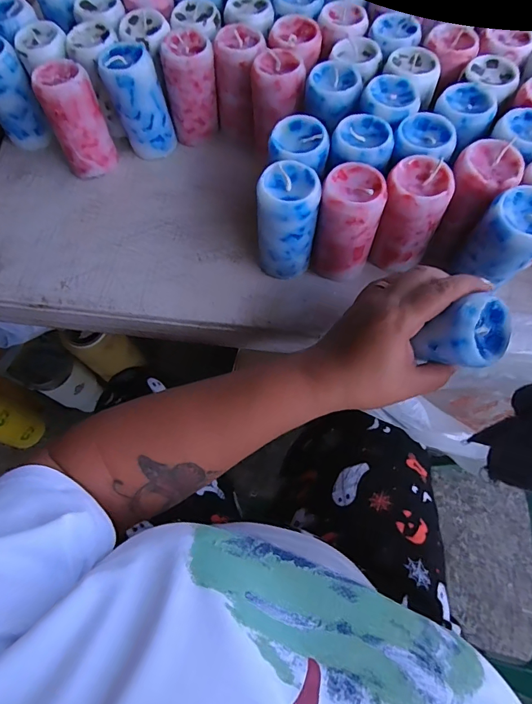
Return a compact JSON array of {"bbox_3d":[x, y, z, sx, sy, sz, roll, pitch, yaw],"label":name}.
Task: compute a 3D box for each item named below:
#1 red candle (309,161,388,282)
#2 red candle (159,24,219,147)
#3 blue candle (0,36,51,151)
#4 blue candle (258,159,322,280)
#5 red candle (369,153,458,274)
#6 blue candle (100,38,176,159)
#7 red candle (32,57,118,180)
[{"bbox_3d":[0.071,-0.108,0.366,0.048,0.092,0.050,20,70,10],"label":"red candle"},{"bbox_3d":[-0.077,-0.272,0.440,0.054,0.089,0.057,-13,68,-3],"label":"red candle"},{"bbox_3d":[-0.268,-0.268,0.443,0.049,0.094,0.047,-28,70,-9],"label":"blue candle"},{"bbox_3d":[0.019,-0.110,0.367,0.051,0.094,0.053,8,69,6],"label":"blue candle"},{"bbox_3d":[0.123,-0.116,0.365,0.052,0.090,0.054,12,69,7],"label":"red candle"},{"bbox_3d":[-0.129,-0.256,0.437,0.049,0.097,0.053,-12,68,-3],"label":"blue candle"},{"bbox_3d":[-0.189,-0.231,0.427,0.054,0.095,0.052,-23,69,-7],"label":"red candle"}]

